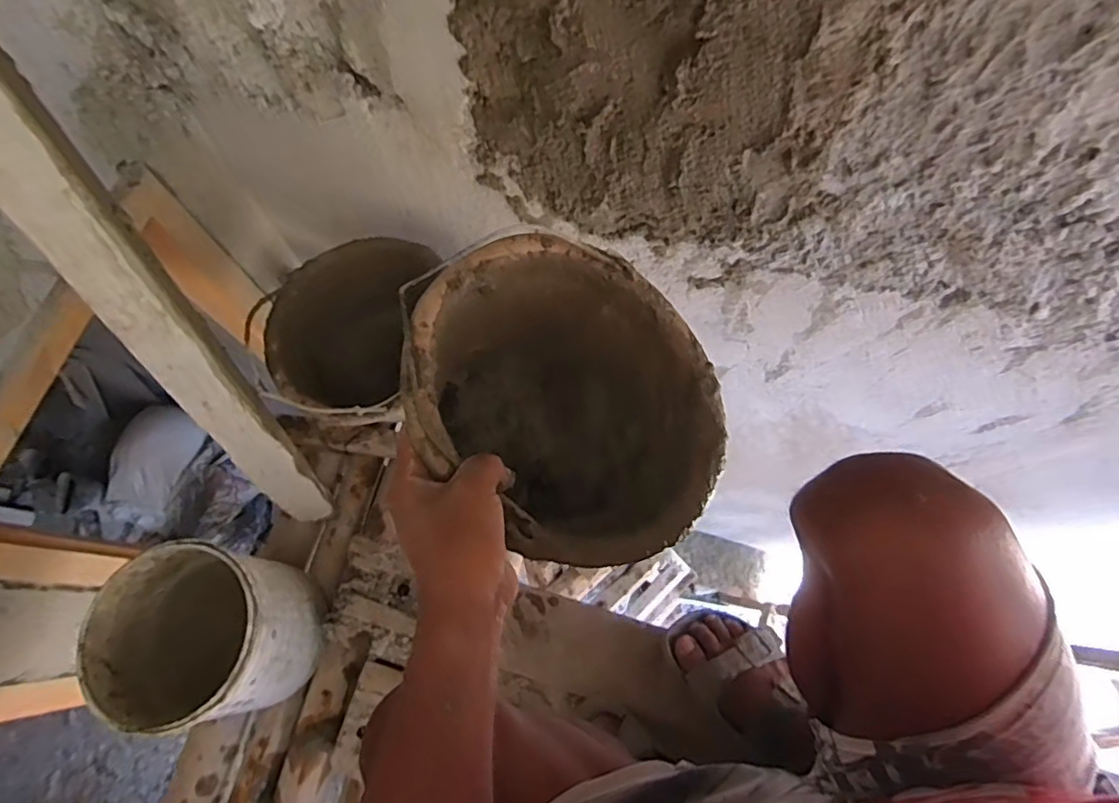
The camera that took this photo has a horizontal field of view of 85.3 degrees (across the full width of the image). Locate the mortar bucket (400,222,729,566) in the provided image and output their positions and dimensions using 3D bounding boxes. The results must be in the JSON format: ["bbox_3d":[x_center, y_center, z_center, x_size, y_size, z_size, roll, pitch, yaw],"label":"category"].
[{"bbox_3d":[-0.027,0.023,0.526,0.257,0.203,0.257,11,64,-24],"label":"mortar bucket"}]

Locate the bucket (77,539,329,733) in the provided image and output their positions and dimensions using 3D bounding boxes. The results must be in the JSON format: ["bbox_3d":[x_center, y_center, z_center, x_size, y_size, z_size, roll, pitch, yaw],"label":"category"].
[{"bbox_3d":[-0.389,0.265,0.684,0.195,0.164,0.183,7,71,1],"label":"bucket"}]

